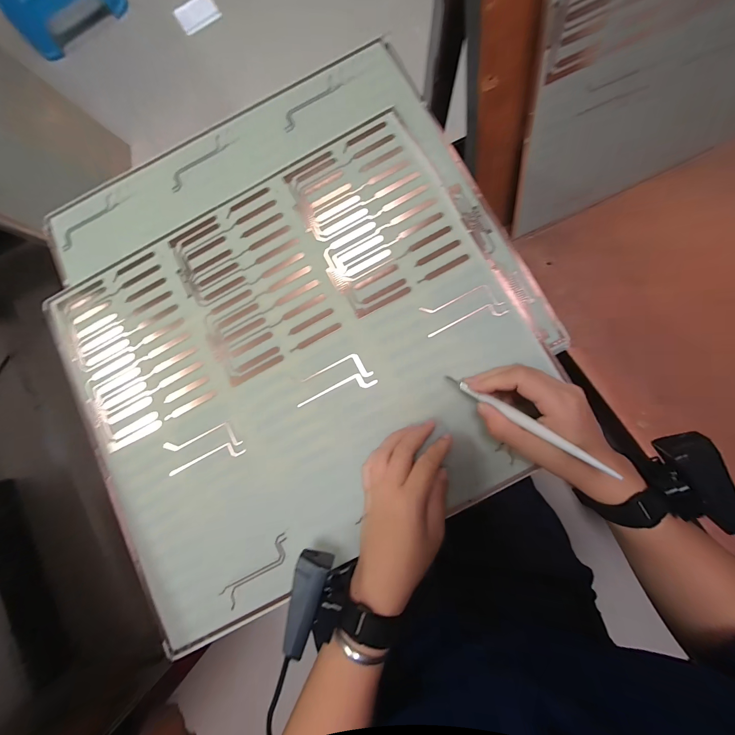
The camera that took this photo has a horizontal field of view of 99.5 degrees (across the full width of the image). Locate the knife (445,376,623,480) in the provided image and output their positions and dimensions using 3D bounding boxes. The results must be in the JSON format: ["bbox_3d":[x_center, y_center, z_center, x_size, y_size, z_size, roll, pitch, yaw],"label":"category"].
[{"bbox_3d":[0.128,0.043,0.267,0.143,0.009,0.009,35,87,34],"label":"knife"}]

